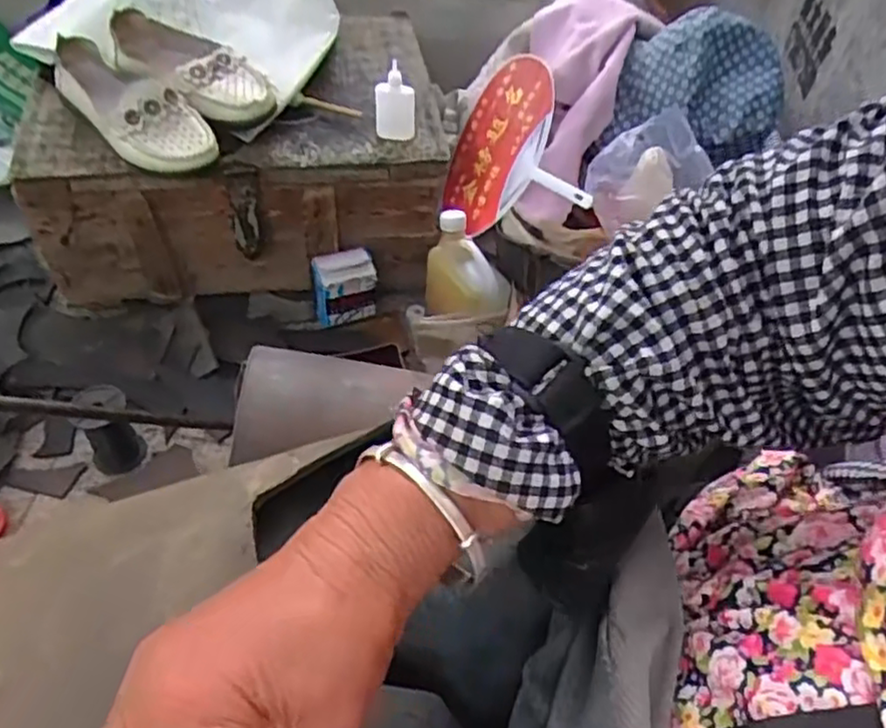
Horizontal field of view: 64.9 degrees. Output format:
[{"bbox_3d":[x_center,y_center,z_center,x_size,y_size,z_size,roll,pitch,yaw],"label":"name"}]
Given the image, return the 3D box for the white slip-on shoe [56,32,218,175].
[{"bbox_3d":[-0.342,-0.281,0.767,0.214,0.060,0.080,34,53,22],"label":"white slip-on shoe"}]

